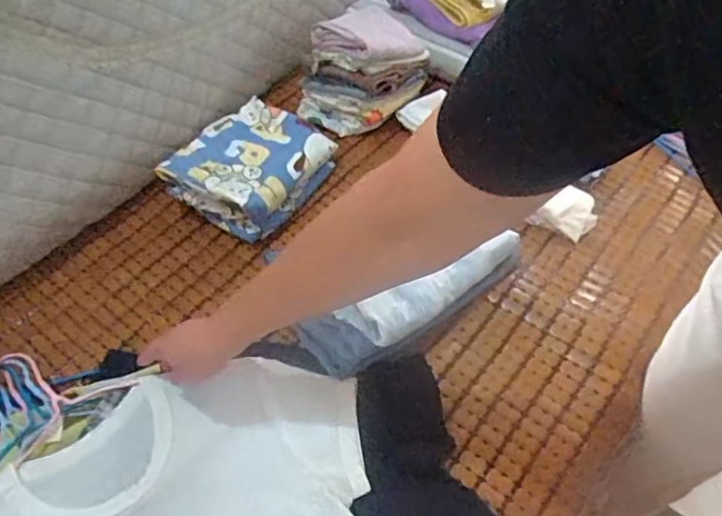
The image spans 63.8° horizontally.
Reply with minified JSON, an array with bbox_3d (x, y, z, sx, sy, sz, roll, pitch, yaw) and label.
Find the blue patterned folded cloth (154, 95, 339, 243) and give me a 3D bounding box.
[{"bbox_3d":[-0.160,-0.136,0.840,0.182,0.076,0.212,28,57,16],"label":"blue patterned folded cloth"}]

